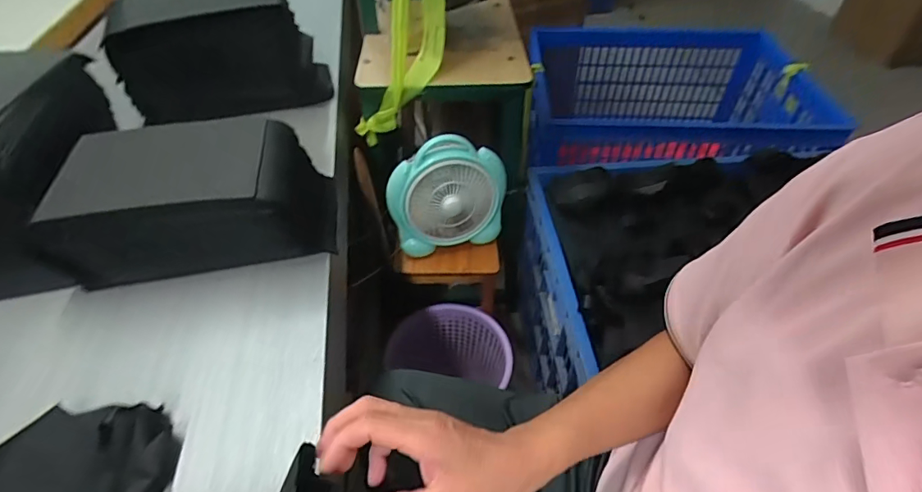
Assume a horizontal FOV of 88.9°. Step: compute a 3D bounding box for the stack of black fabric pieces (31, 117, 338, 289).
[{"bbox_3d":[-0.315,-0.057,0.576,0.290,0.121,0.159,-6,47,-6],"label":"stack of black fabric pieces"}]

